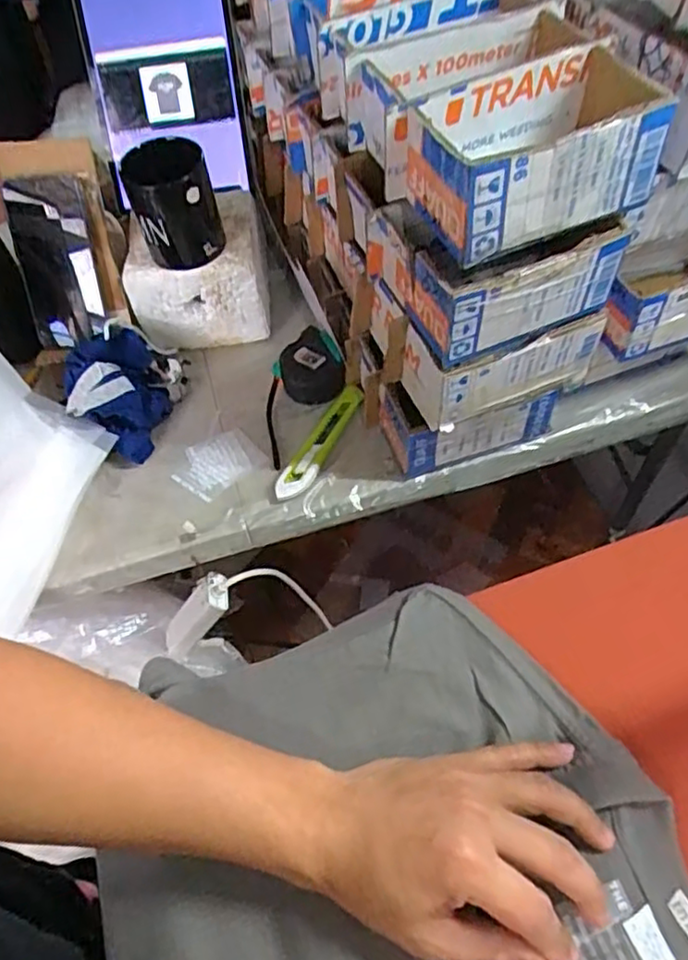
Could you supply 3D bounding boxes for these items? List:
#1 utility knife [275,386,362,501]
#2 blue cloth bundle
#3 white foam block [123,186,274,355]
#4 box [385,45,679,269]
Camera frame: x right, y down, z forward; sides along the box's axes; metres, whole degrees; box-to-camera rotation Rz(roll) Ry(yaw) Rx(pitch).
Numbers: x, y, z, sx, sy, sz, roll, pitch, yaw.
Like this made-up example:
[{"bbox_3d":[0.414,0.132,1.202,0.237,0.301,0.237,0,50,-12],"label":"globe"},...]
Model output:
[{"bbox_3d":[-0.022,-0.041,0.689,0.028,0.017,0.160,23,61,18],"label":"utility knife"},{"bbox_3d":[-0.244,-0.090,0.703,0.101,0.076,0.134,-23,58,-11],"label":"blue cloth bundle"},{"bbox_3d":[-0.169,-0.245,0.771,0.148,0.111,0.136,-6,57,0],"label":"white foam block"},{"bbox_3d":[0.133,-0.232,0.466,0.180,0.070,0.099,-21,58,-9],"label":"box"}]

